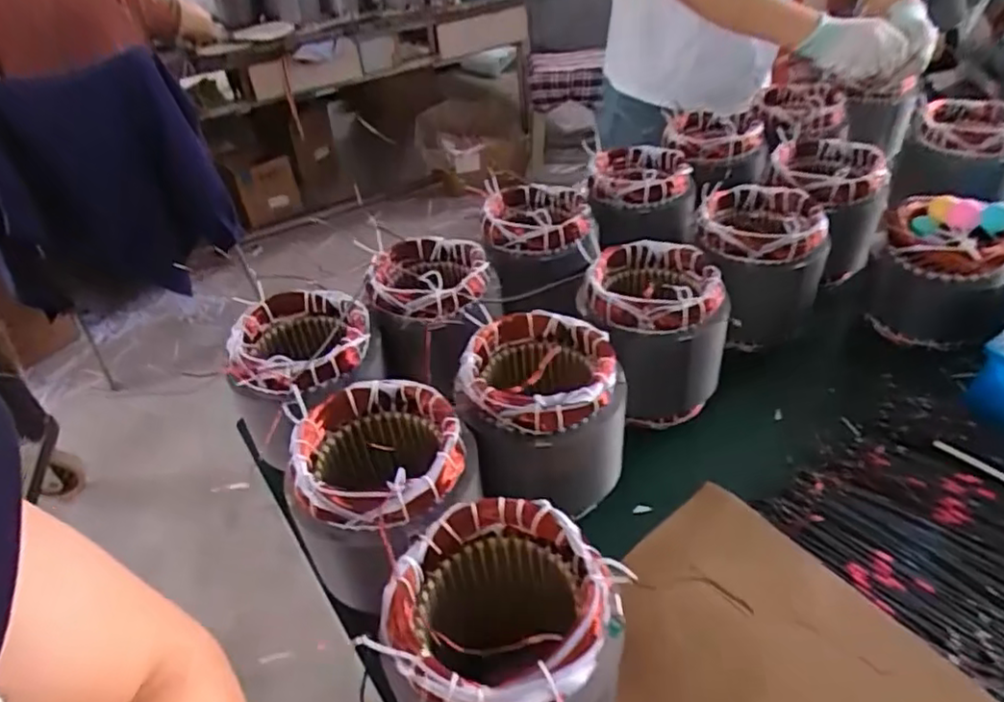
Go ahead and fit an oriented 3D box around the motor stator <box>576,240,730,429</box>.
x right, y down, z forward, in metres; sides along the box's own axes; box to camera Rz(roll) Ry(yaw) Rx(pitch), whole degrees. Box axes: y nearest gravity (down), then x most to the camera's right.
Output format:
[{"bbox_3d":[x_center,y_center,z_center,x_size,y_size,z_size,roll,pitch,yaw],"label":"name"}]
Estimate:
[{"bbox_3d":[0.164,-0.025,0.712,0.150,0.144,0.146,8,41,15],"label":"motor stator"}]

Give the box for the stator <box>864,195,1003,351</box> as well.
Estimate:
[{"bbox_3d":[0.540,-0.100,0.776,0.149,0.145,0.149,11,42,19],"label":"stator"}]

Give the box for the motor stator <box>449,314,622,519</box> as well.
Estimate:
[{"bbox_3d":[0.036,0.066,0.623,0.136,0.167,0.137,-3,39,3],"label":"motor stator"}]

